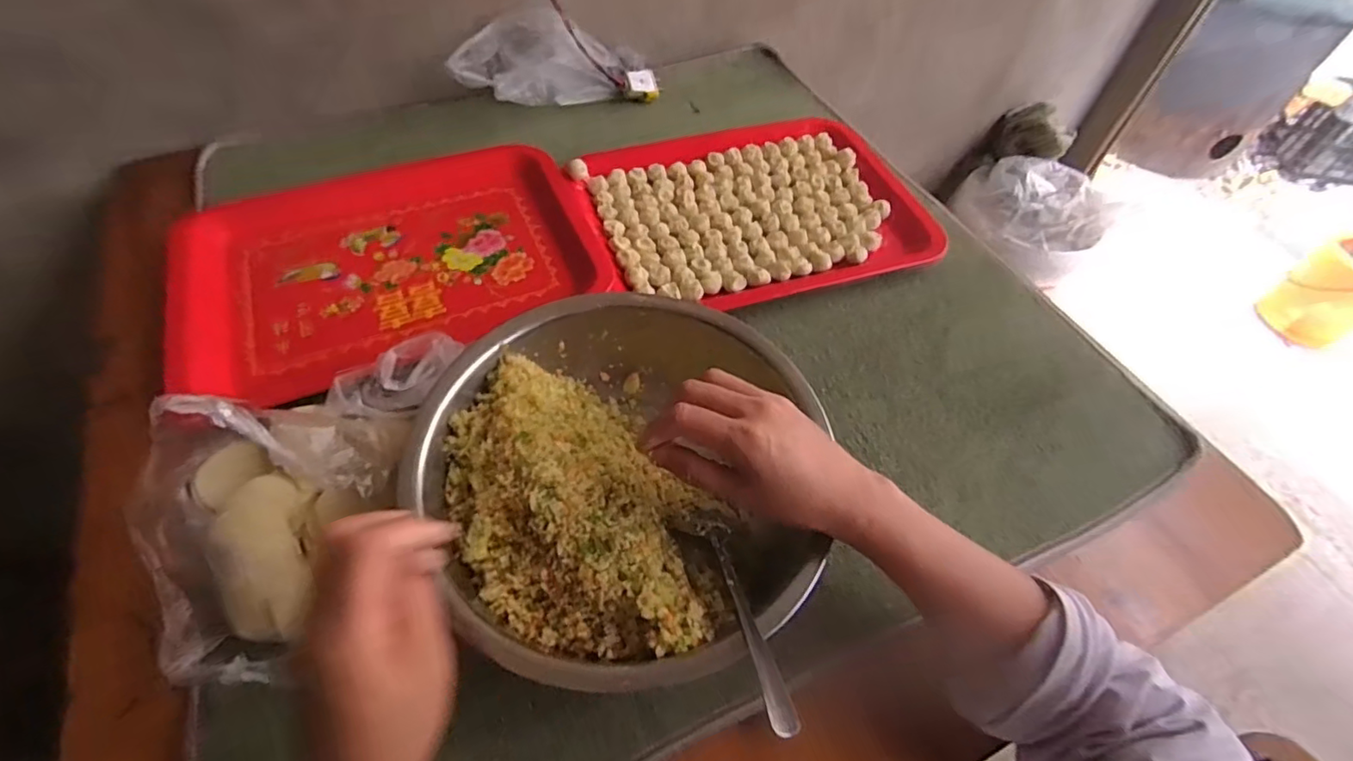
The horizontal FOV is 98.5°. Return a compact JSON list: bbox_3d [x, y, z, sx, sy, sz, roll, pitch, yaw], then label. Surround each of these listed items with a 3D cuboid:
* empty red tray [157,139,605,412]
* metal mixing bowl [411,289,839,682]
[{"bbox_3d":[-0.282,-0.134,0.584,0.373,0.033,0.290,-19,60,-15],"label":"empty red tray"},{"bbox_3d":[-0.044,0.065,0.417,0.263,0.076,0.272,1,57,-2],"label":"metal mixing bowl"}]

